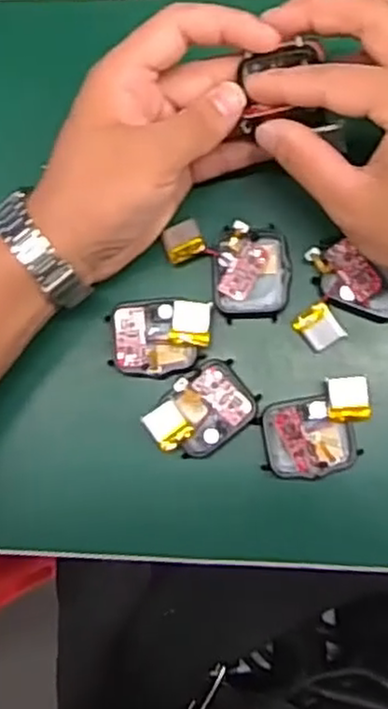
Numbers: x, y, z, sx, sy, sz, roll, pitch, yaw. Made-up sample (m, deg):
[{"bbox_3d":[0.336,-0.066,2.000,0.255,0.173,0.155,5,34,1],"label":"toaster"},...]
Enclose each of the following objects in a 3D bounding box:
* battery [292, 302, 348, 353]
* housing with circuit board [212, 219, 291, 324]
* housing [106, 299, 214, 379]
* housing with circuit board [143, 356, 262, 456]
[{"bbox_3d":[0.062,-0.013,0.351,0.018,0.009,0.022,-39,83,1],"label":"battery"},{"bbox_3d":[0.029,-0.042,0.357,0.038,0.010,0.046,-1,85,5],"label":"housing with circuit board"},{"bbox_3d":[-0.017,-0.008,0.358,0.050,0.016,0.037,-2,85,5],"label":"housing"},{"bbox_3d":[0.005,0.029,0.352,0.050,0.018,0.036,-38,83,1],"label":"housing with circuit board"}]

